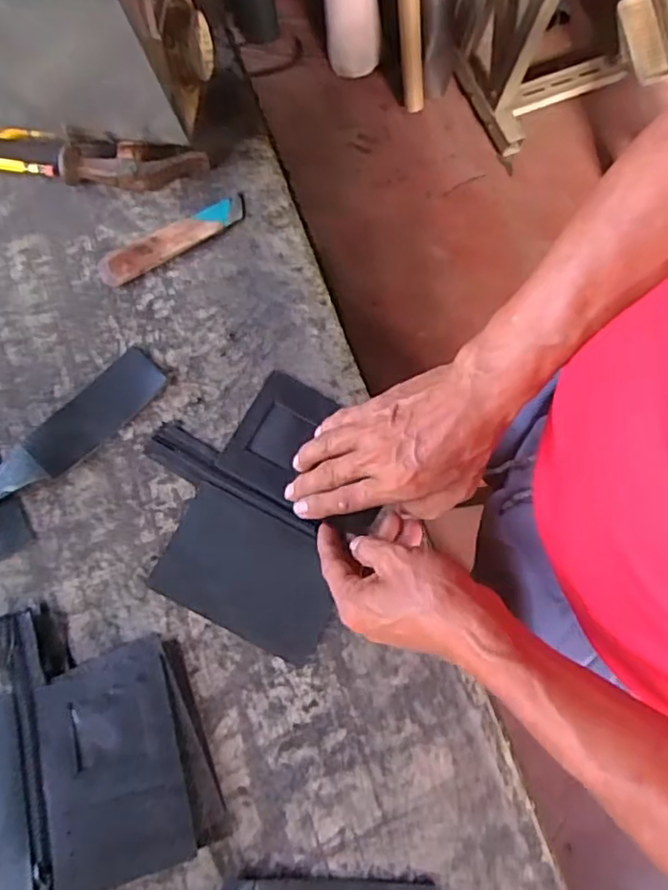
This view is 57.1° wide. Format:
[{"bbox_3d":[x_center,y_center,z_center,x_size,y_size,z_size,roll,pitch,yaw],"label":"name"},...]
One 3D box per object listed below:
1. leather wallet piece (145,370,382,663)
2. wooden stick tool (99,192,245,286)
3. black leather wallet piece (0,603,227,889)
[{"bbox_3d":[-0.062,0.039,0.477,0.174,0.007,0.188,25,78,4],"label":"leather wallet piece"},{"bbox_3d":[-0.133,-0.172,0.511,0.132,0.012,0.031,-27,80,-7],"label":"wooden stick tool"},{"bbox_3d":[-0.201,0.211,0.421,0.209,0.024,0.182,-17,79,-5],"label":"black leather wallet piece"}]

